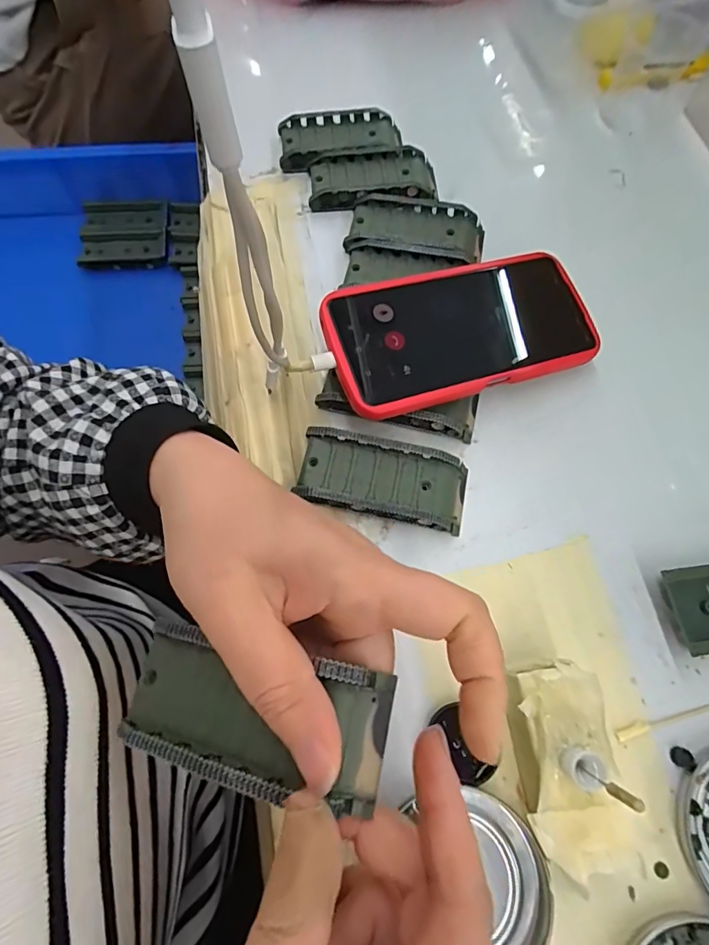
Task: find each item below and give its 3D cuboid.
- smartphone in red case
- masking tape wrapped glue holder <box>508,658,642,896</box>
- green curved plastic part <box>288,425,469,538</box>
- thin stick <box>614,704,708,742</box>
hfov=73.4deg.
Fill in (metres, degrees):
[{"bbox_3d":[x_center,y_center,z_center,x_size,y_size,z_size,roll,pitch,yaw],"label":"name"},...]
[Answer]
[{"bbox_3d":[0.066,-0.088,0.290,0.163,0.010,0.081,-17,76,-14],"label":"smartphone in red case"},{"bbox_3d":[0.093,0.130,0.219,0.042,0.040,0.085,-8,70,-5],"label":"masking tape wrapped glue holder"},{"bbox_3d":[0.017,0.005,0.276,0.094,0.019,0.044,12,70,3],"label":"green curved plastic part"},{"bbox_3d":[0.160,0.125,0.241,0.059,0.004,0.006,-14,71,-6],"label":"thin stick"}]

